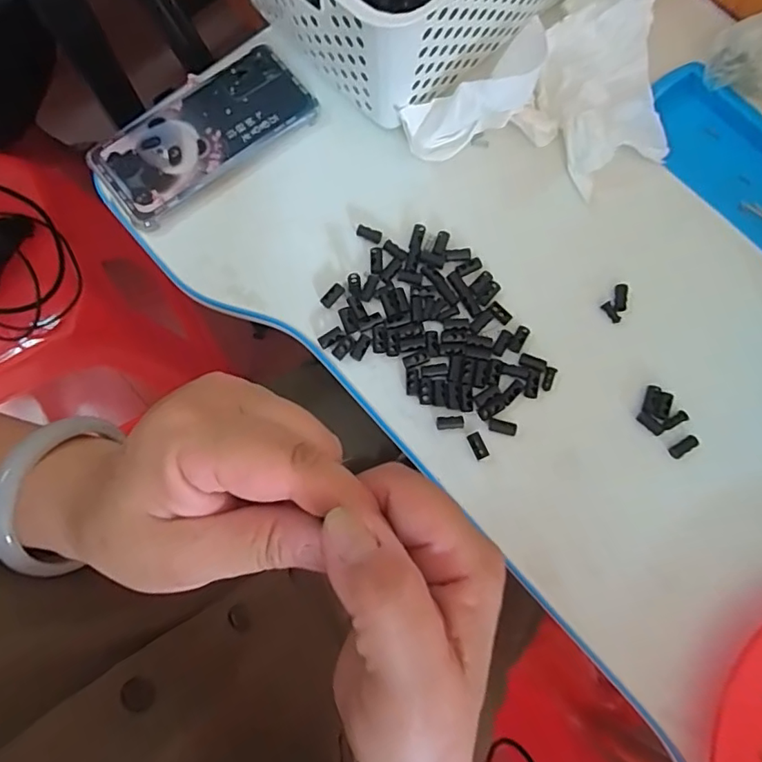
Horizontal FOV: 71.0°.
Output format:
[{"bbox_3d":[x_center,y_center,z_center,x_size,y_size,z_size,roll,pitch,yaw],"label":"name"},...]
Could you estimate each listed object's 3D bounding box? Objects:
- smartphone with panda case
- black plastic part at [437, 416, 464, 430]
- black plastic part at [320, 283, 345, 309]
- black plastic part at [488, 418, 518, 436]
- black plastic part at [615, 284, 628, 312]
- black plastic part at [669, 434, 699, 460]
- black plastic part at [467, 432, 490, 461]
[{"bbox_3d":[-0.132,-0.184,0.396,0.159,0.012,0.079,-39,81,-9],"label":"smartphone with panda case"},{"bbox_3d":[0.047,0.028,0.363,0.018,0.004,0.009,-2,78,-2],"label":"black plastic part"},{"bbox_3d":[-0.034,-0.061,0.384,0.019,0.007,0.008,-43,82,-10],"label":"black plastic part"},{"bbox_3d":[0.083,0.031,0.362,0.019,0.004,0.009,12,77,1],"label":"black plastic part"},{"bbox_3d":[0.170,-0.059,0.377,0.008,0.004,0.019,6,77,0],"label":"black plastic part"},{"bbox_3d":[0.201,0.044,0.353,0.020,0.004,0.009,-32,80,-8],"label":"black plastic part"},{"bbox_3d":[0.066,0.044,0.359,0.010,0.004,0.018,-24,79,-7],"label":"black plastic part"}]

